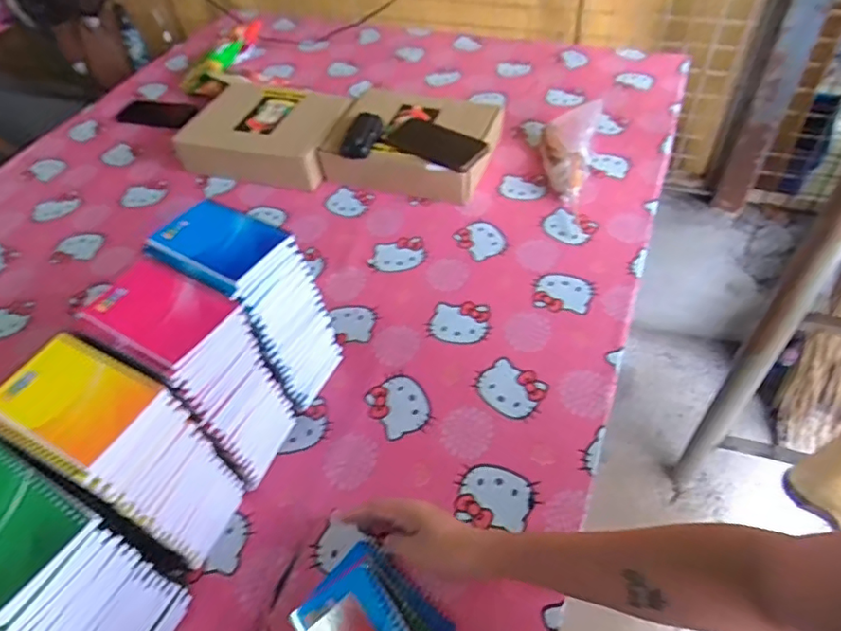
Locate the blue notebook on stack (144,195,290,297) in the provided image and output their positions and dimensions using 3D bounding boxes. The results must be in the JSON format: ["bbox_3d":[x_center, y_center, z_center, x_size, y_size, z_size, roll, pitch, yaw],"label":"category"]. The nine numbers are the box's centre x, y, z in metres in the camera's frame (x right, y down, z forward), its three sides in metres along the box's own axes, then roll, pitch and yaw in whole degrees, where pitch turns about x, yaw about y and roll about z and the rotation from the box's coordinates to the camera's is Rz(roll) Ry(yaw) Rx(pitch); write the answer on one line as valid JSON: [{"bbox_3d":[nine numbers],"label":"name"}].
[{"bbox_3d":[-0.210,-0.077,0.568,0.134,0.011,0.095,25,56,24],"label":"blue notebook on stack"}]

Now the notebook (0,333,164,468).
[{"bbox_3d":[-0.284,0.065,0.457,0.124,0.009,0.081,20,54,21],"label":"notebook"}]

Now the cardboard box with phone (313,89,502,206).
[{"bbox_3d":[-0.013,-0.295,0.959,0.284,0.106,0.179,12,51,16],"label":"cardboard box with phone"}]

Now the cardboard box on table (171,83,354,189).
[{"bbox_3d":[-0.275,-0.335,1.032,0.285,0.089,0.241,12,51,16],"label":"cardboard box on table"}]

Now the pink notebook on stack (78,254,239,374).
[{"bbox_3d":[-0.242,-0.009,0.512,0.135,0.012,0.089,23,55,23],"label":"pink notebook on stack"}]

